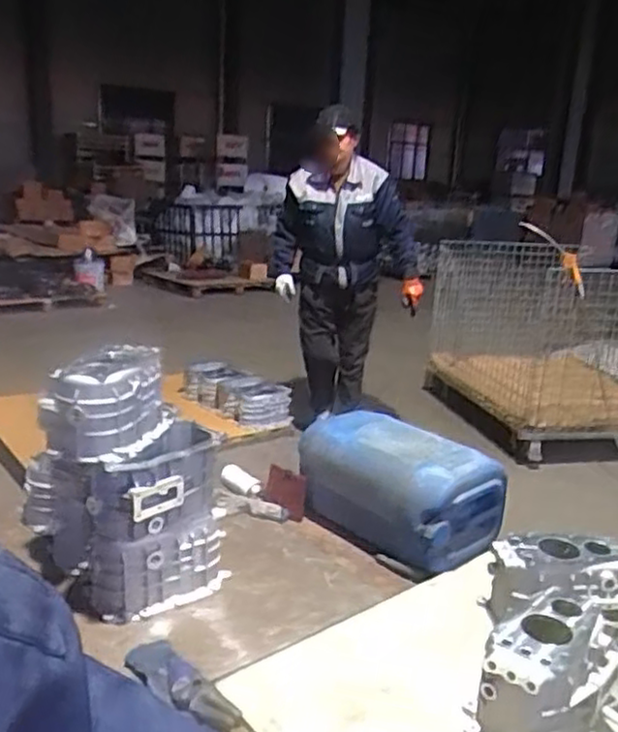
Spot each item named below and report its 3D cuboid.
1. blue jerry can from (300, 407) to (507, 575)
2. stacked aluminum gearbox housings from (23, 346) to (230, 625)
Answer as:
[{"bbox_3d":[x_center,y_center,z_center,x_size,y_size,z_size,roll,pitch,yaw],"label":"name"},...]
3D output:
[{"bbox_3d":[0.198,0.283,1.690,0.238,0.228,0.475,-11,21,-40],"label":"blue jerry can"},{"bbox_3d":[-0.369,0.220,1.413,0.321,0.461,0.297,-9,20,-36],"label":"stacked aluminum gearbox housings"}]

